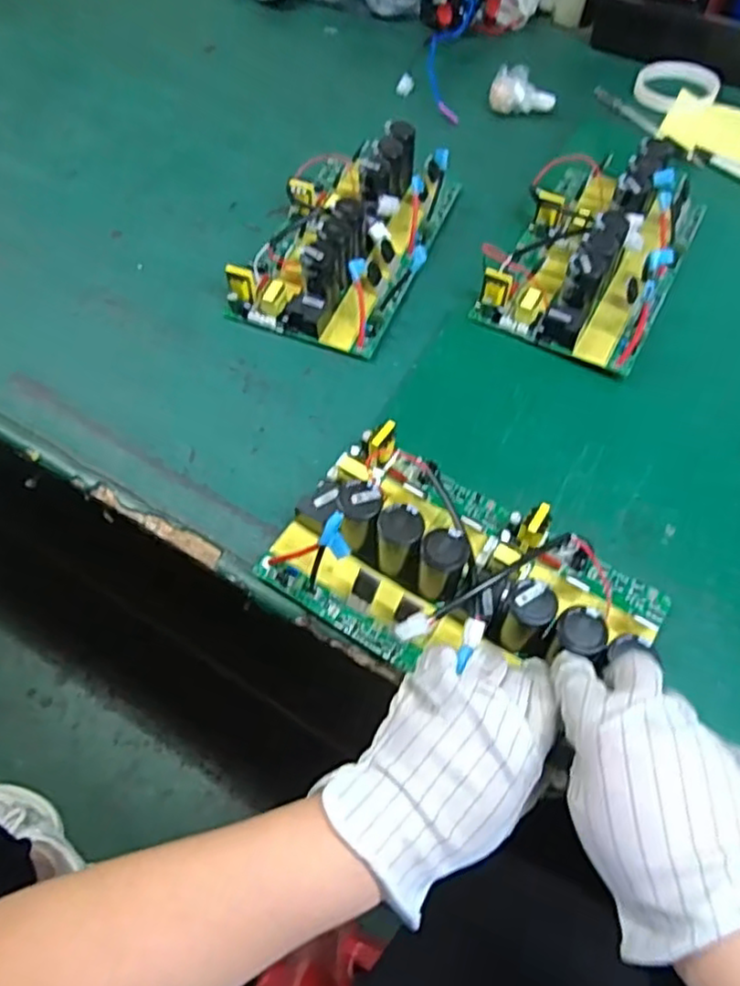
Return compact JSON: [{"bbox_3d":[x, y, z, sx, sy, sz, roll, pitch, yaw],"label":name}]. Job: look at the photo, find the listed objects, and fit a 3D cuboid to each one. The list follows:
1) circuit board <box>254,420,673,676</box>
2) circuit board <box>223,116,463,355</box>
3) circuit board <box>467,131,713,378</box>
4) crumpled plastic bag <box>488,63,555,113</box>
[{"bbox_3d":[0.061,0.047,0.425,0.237,0.056,0.134,27,63,15],"label":"circuit board"},{"bbox_3d":[-0.020,-0.237,0.592,0.139,0.057,0.232,17,61,10],"label":"circuit board"},{"bbox_3d":[0.199,-0.223,0.582,0.144,0.059,0.243,25,63,14],"label":"circuit board"},{"bbox_3d":[0.164,-0.434,0.721,0.067,0.029,0.044,7,60,4],"label":"crumpled plastic bag"}]

